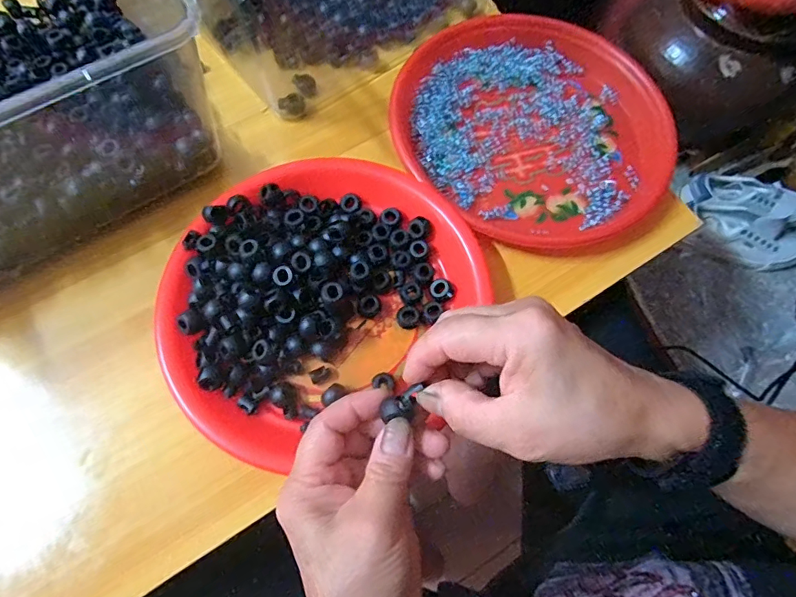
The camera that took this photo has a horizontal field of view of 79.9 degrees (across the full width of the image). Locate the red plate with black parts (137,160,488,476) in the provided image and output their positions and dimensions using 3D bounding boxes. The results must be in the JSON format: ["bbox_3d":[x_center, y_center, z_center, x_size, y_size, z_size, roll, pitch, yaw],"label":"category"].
[{"bbox_3d":[-0.060,-0.003,0.342,0.208,0.034,0.221,1,68,-2],"label":"red plate with black parts"}]

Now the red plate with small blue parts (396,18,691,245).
[{"bbox_3d":[0.116,-0.156,0.422,0.235,0.029,0.222,1,68,-2],"label":"red plate with small blue parts"}]

